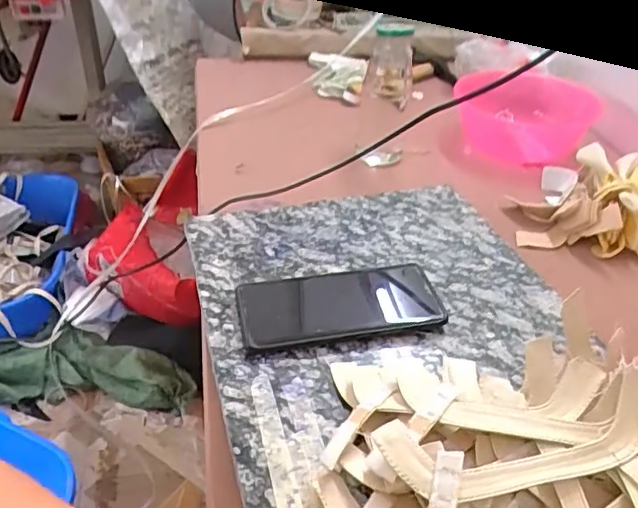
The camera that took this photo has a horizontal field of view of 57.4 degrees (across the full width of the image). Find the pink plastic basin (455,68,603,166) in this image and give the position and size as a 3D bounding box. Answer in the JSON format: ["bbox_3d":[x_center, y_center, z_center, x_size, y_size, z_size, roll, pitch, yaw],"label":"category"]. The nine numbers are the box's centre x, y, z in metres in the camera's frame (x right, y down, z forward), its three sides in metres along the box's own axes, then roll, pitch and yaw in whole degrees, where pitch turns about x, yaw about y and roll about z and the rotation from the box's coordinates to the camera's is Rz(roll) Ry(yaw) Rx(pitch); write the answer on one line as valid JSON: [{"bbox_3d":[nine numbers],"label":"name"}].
[{"bbox_3d":[0.289,-0.200,0.831,0.180,0.070,0.189,2,39,-2],"label":"pink plastic basin"}]

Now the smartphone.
[{"bbox_3d":[0.016,0.040,0.475,0.161,0.016,0.079,-5,40,-10],"label":"smartphone"}]

